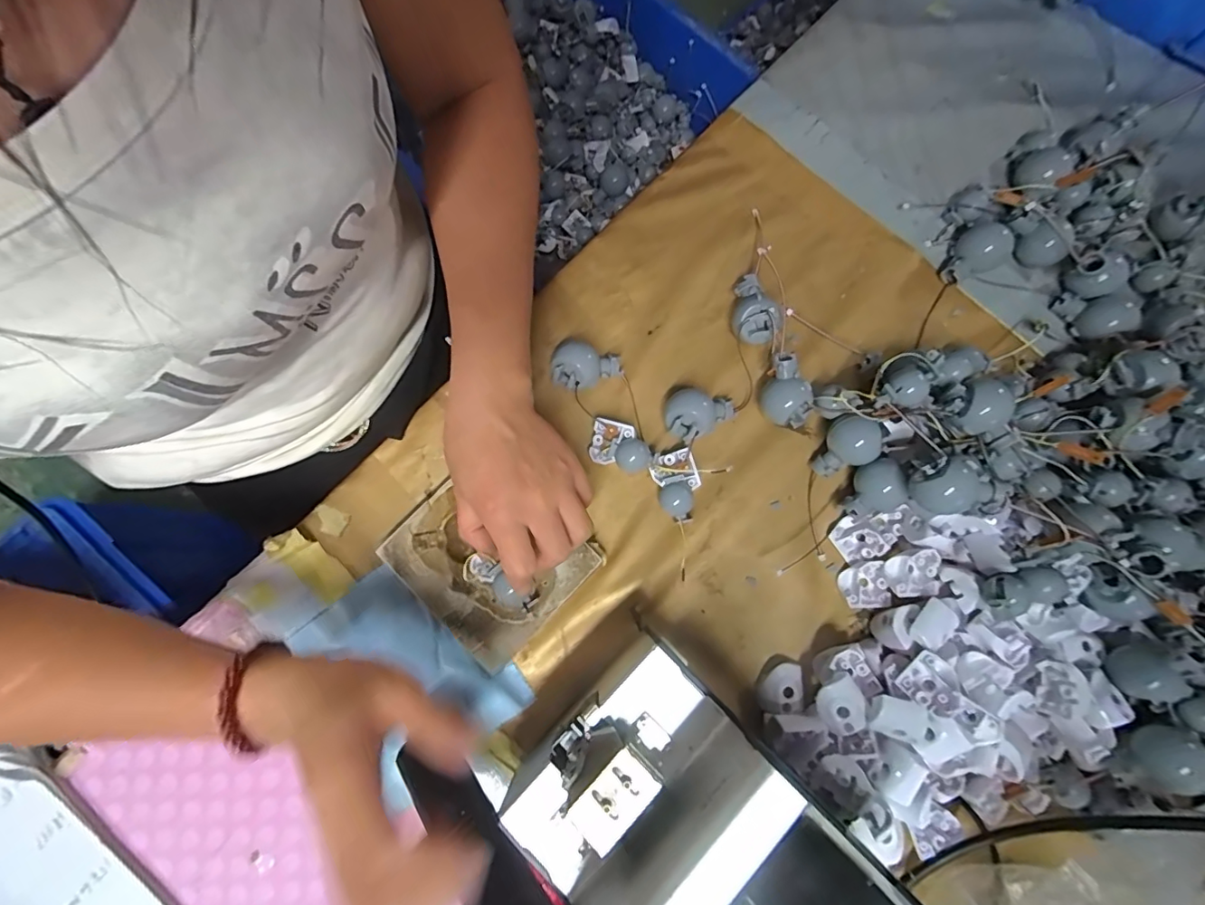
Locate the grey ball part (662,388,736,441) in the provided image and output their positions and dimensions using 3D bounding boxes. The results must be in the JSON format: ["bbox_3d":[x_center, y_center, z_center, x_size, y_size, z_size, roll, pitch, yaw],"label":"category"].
[{"bbox_3d":[0.070,-0.030,0.384,0.048,0.033,0.035,-32,79,-8],"label":"grey ball part"}]

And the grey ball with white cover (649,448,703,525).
[{"bbox_3d":[0.055,0.025,0.376,0.031,0.020,0.050,-19,78,-5],"label":"grey ball with white cover"}]

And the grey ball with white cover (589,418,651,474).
[{"bbox_3d":[0.013,-0.003,0.381,0.044,0.023,0.031,17,77,3],"label":"grey ball with white cover"}]

